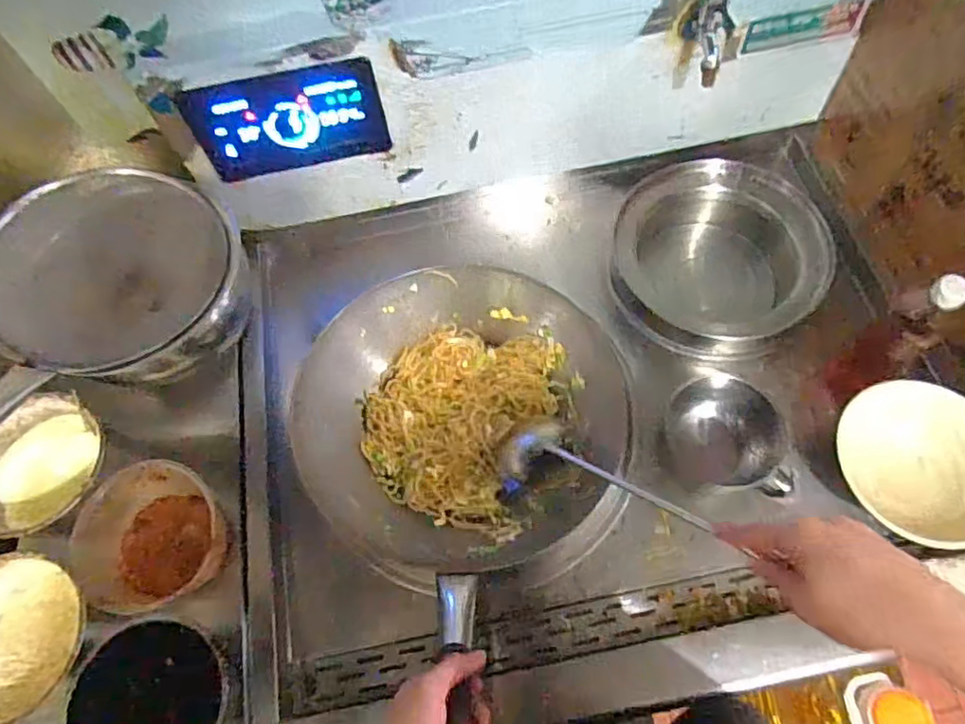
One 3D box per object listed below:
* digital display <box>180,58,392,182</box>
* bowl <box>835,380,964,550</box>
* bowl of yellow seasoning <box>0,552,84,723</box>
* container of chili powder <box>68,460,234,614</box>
[{"bbox_3d":[-0.254,-0.322,0.819,0.241,0.151,0.017,-14,65,-3],"label":"digital display"},{"bbox_3d":[0.559,0.129,0.770,0.200,0.061,0.197,-1,64,3],"label":"bowl"},{"bbox_3d":[-0.522,0.317,0.696,0.173,0.091,0.175,-1,64,3],"label":"bowl of yellow seasoning"},{"bbox_3d":[-0.408,0.217,0.753,0.138,0.117,0.169,12,66,9],"label":"container of chili powder"}]

